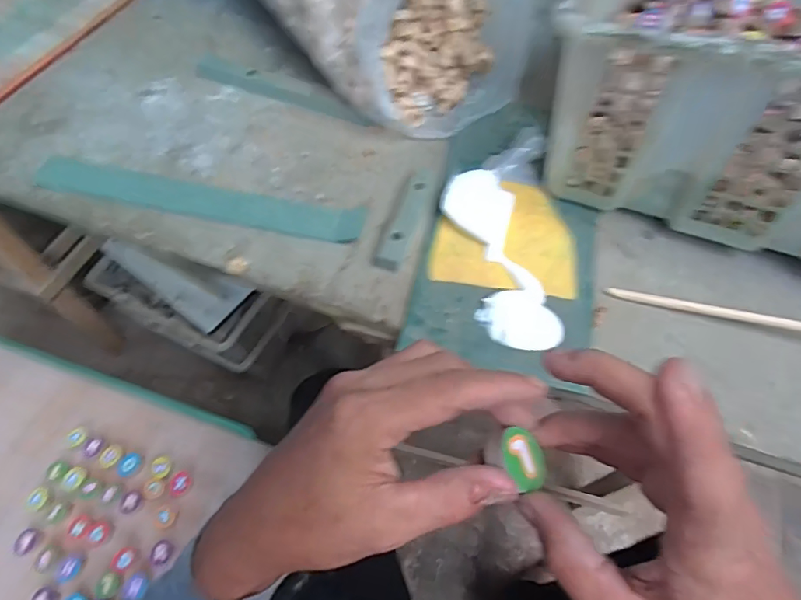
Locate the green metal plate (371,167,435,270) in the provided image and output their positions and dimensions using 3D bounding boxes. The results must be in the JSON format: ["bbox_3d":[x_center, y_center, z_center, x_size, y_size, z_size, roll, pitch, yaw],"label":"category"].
[{"bbox_3d":[0.007,-0.075,0.431,0.022,0.011,0.113,19,61,8],"label":"green metal plate"}]

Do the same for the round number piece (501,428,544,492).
[{"bbox_3d":[0.057,0.074,0.227,0.026,0.004,0.028,17,60,-31],"label":"round number piece"}]

